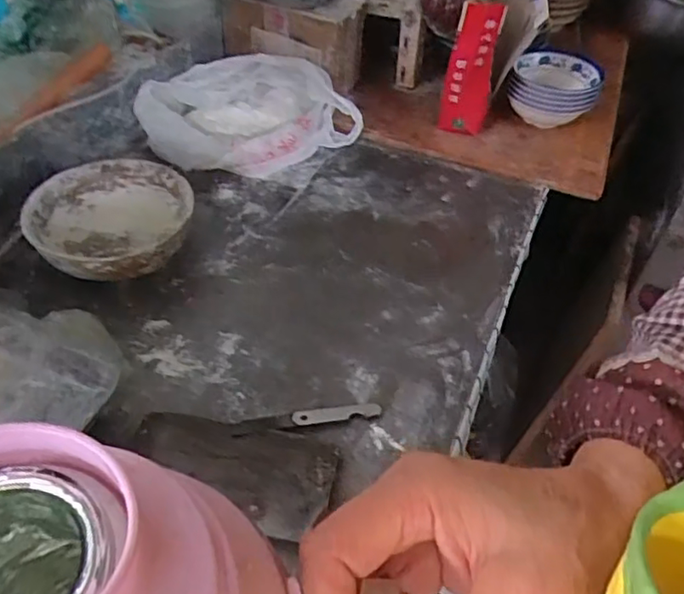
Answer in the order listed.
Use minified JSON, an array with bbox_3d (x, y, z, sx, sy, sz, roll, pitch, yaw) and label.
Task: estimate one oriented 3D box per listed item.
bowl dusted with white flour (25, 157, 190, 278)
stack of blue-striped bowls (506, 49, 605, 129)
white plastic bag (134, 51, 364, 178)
[{"bbox_3d":[-0.276,-0.084,0.730,0.176,0.064,0.180,3,46,-2],"label":"bowl dusted with white flour"},{"bbox_3d":[0.355,-0.344,1.030,0.143,0.088,0.144,19,47,13],"label":"stack of blue-striped bowls"},{"bbox_3d":[-0.138,-0.278,0.932,0.316,0.097,0.178,-22,52,-24],"label":"white plastic bag"}]

